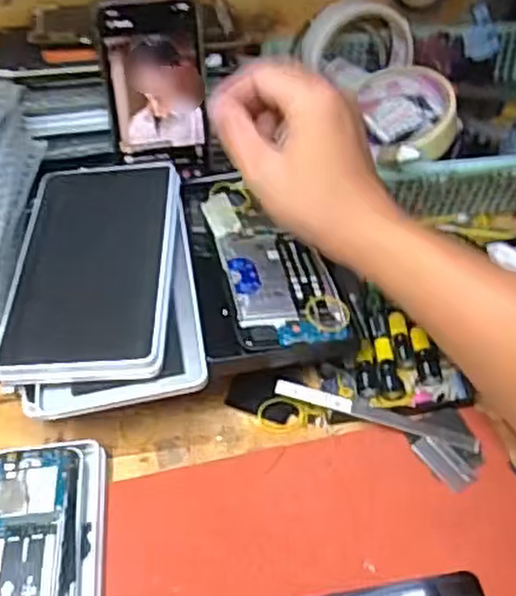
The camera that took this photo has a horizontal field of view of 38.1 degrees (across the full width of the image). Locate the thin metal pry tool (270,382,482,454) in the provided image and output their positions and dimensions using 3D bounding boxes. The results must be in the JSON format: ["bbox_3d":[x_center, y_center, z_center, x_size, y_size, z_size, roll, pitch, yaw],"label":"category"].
[{"bbox_3d":[0.075,0.075,0.477,0.131,0.007,0.011,14,50,12],"label":"thin metal pry tool"}]

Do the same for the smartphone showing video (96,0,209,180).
[{"bbox_3d":[-0.076,-0.156,0.566,0.072,0.136,0.006,-8,32,-9],"label":"smartphone showing video"}]

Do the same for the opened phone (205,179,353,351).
[{"bbox_3d":[0.010,-0.027,0.527,0.075,0.004,0.151,-6,50,-12],"label":"opened phone"}]

